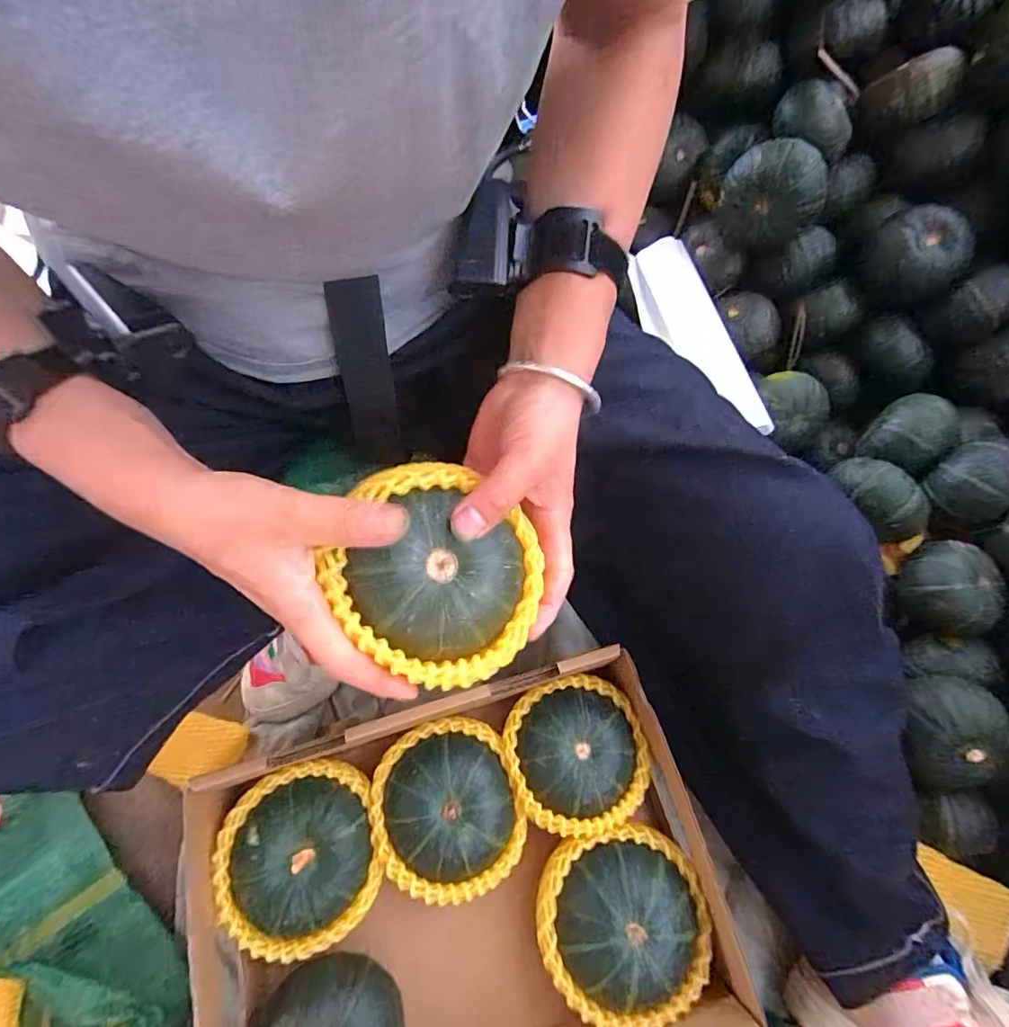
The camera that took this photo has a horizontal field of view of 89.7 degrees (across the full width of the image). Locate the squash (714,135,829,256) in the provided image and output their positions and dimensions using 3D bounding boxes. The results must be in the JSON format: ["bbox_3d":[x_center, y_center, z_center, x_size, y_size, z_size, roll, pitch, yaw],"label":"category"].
[{"bbox_3d":[0.294,-0.352,0.565,0.108,0.091,0.071,40,73,14],"label":"squash"}]

